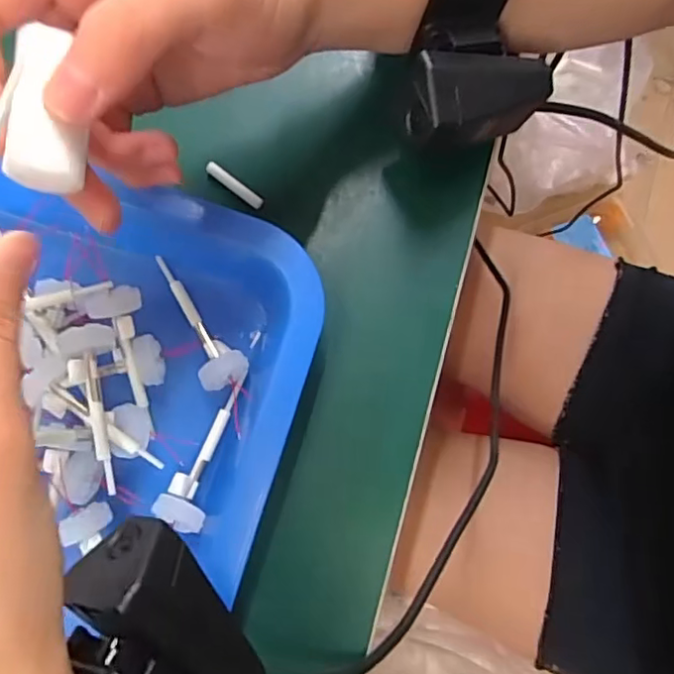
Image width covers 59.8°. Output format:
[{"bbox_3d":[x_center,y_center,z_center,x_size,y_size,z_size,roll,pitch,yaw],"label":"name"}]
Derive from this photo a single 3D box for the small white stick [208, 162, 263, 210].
[{"bbox_3d":[-0.047,-0.071,0.273,0.031,0.004,0.006,37,81,6],"label":"small white stick"}]

